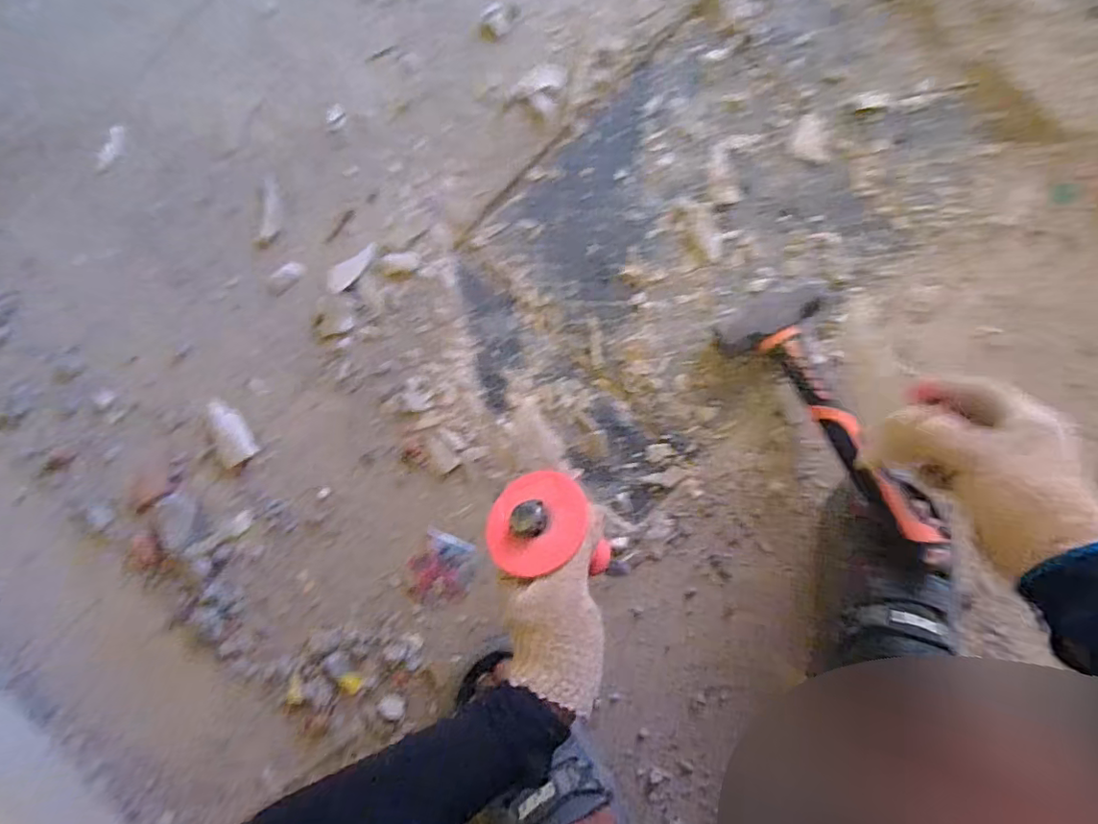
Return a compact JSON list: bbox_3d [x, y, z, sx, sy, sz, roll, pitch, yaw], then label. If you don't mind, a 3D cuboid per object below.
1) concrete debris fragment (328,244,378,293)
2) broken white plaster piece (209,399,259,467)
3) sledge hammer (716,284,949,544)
[{"bbox_3d":[-0.192,-0.142,0.537,0.059,0.004,0.021,-40,91,3],"label":"concrete debris fragment"},{"bbox_3d":[-0.317,0.019,0.544,0.033,0.008,0.067,-25,92,2],"label":"broken white plaster piece"},{"bbox_3d":[0.259,0.005,0.508,0.095,0.047,0.263,-27,77,2],"label":"sledge hammer"}]

